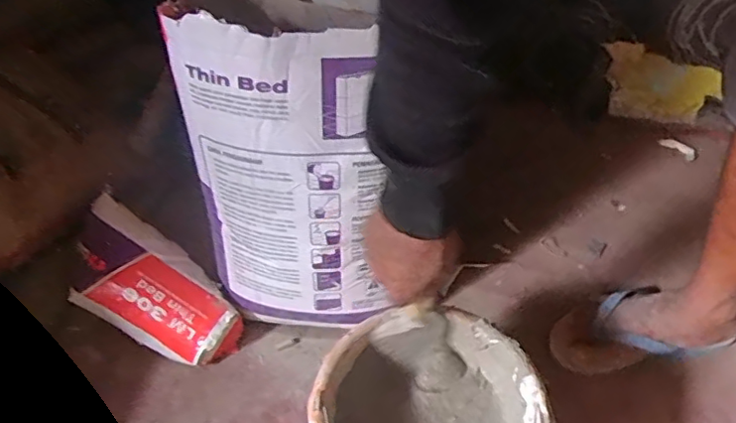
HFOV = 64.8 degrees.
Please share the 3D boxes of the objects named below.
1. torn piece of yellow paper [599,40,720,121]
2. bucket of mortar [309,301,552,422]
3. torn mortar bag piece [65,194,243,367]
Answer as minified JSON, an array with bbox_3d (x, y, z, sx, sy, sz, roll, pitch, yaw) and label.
[{"bbox_3d":[0.536,-0.233,1.082,0.200,0.155,0.006,16,53,13],"label":"torn piece of yellow paper"},{"bbox_3d":[0.067,0.268,0.661,0.237,0.207,0.244,-3,43,3],"label":"bucket of mortar"},{"bbox_3d":[-0.319,0.111,0.839,0.292,0.072,0.137,39,55,5],"label":"torn mortar bag piece"}]

